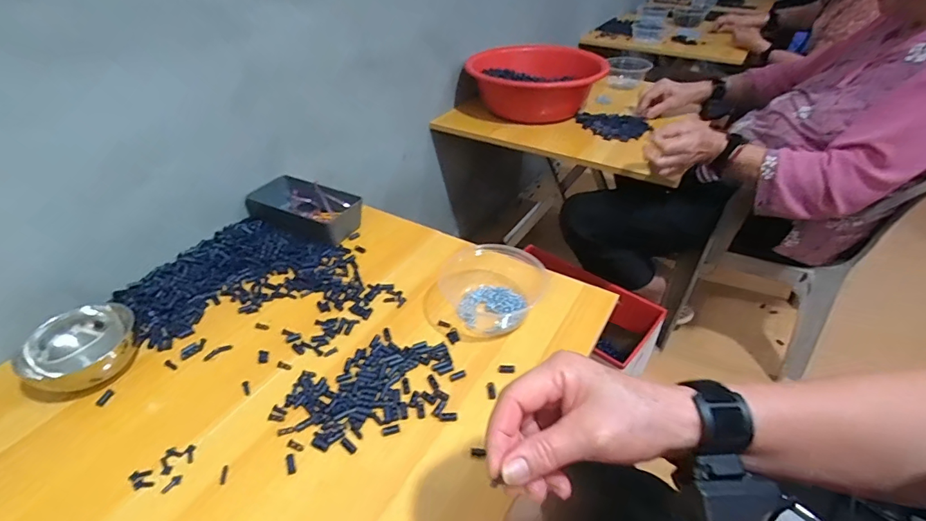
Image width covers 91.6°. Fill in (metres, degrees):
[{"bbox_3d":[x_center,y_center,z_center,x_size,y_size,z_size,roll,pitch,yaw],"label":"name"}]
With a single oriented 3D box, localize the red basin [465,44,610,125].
[{"bbox_3d":[0.180,-0.448,1.138,0.309,0.110,0.335,0,39,0],"label":"red basin"}]

